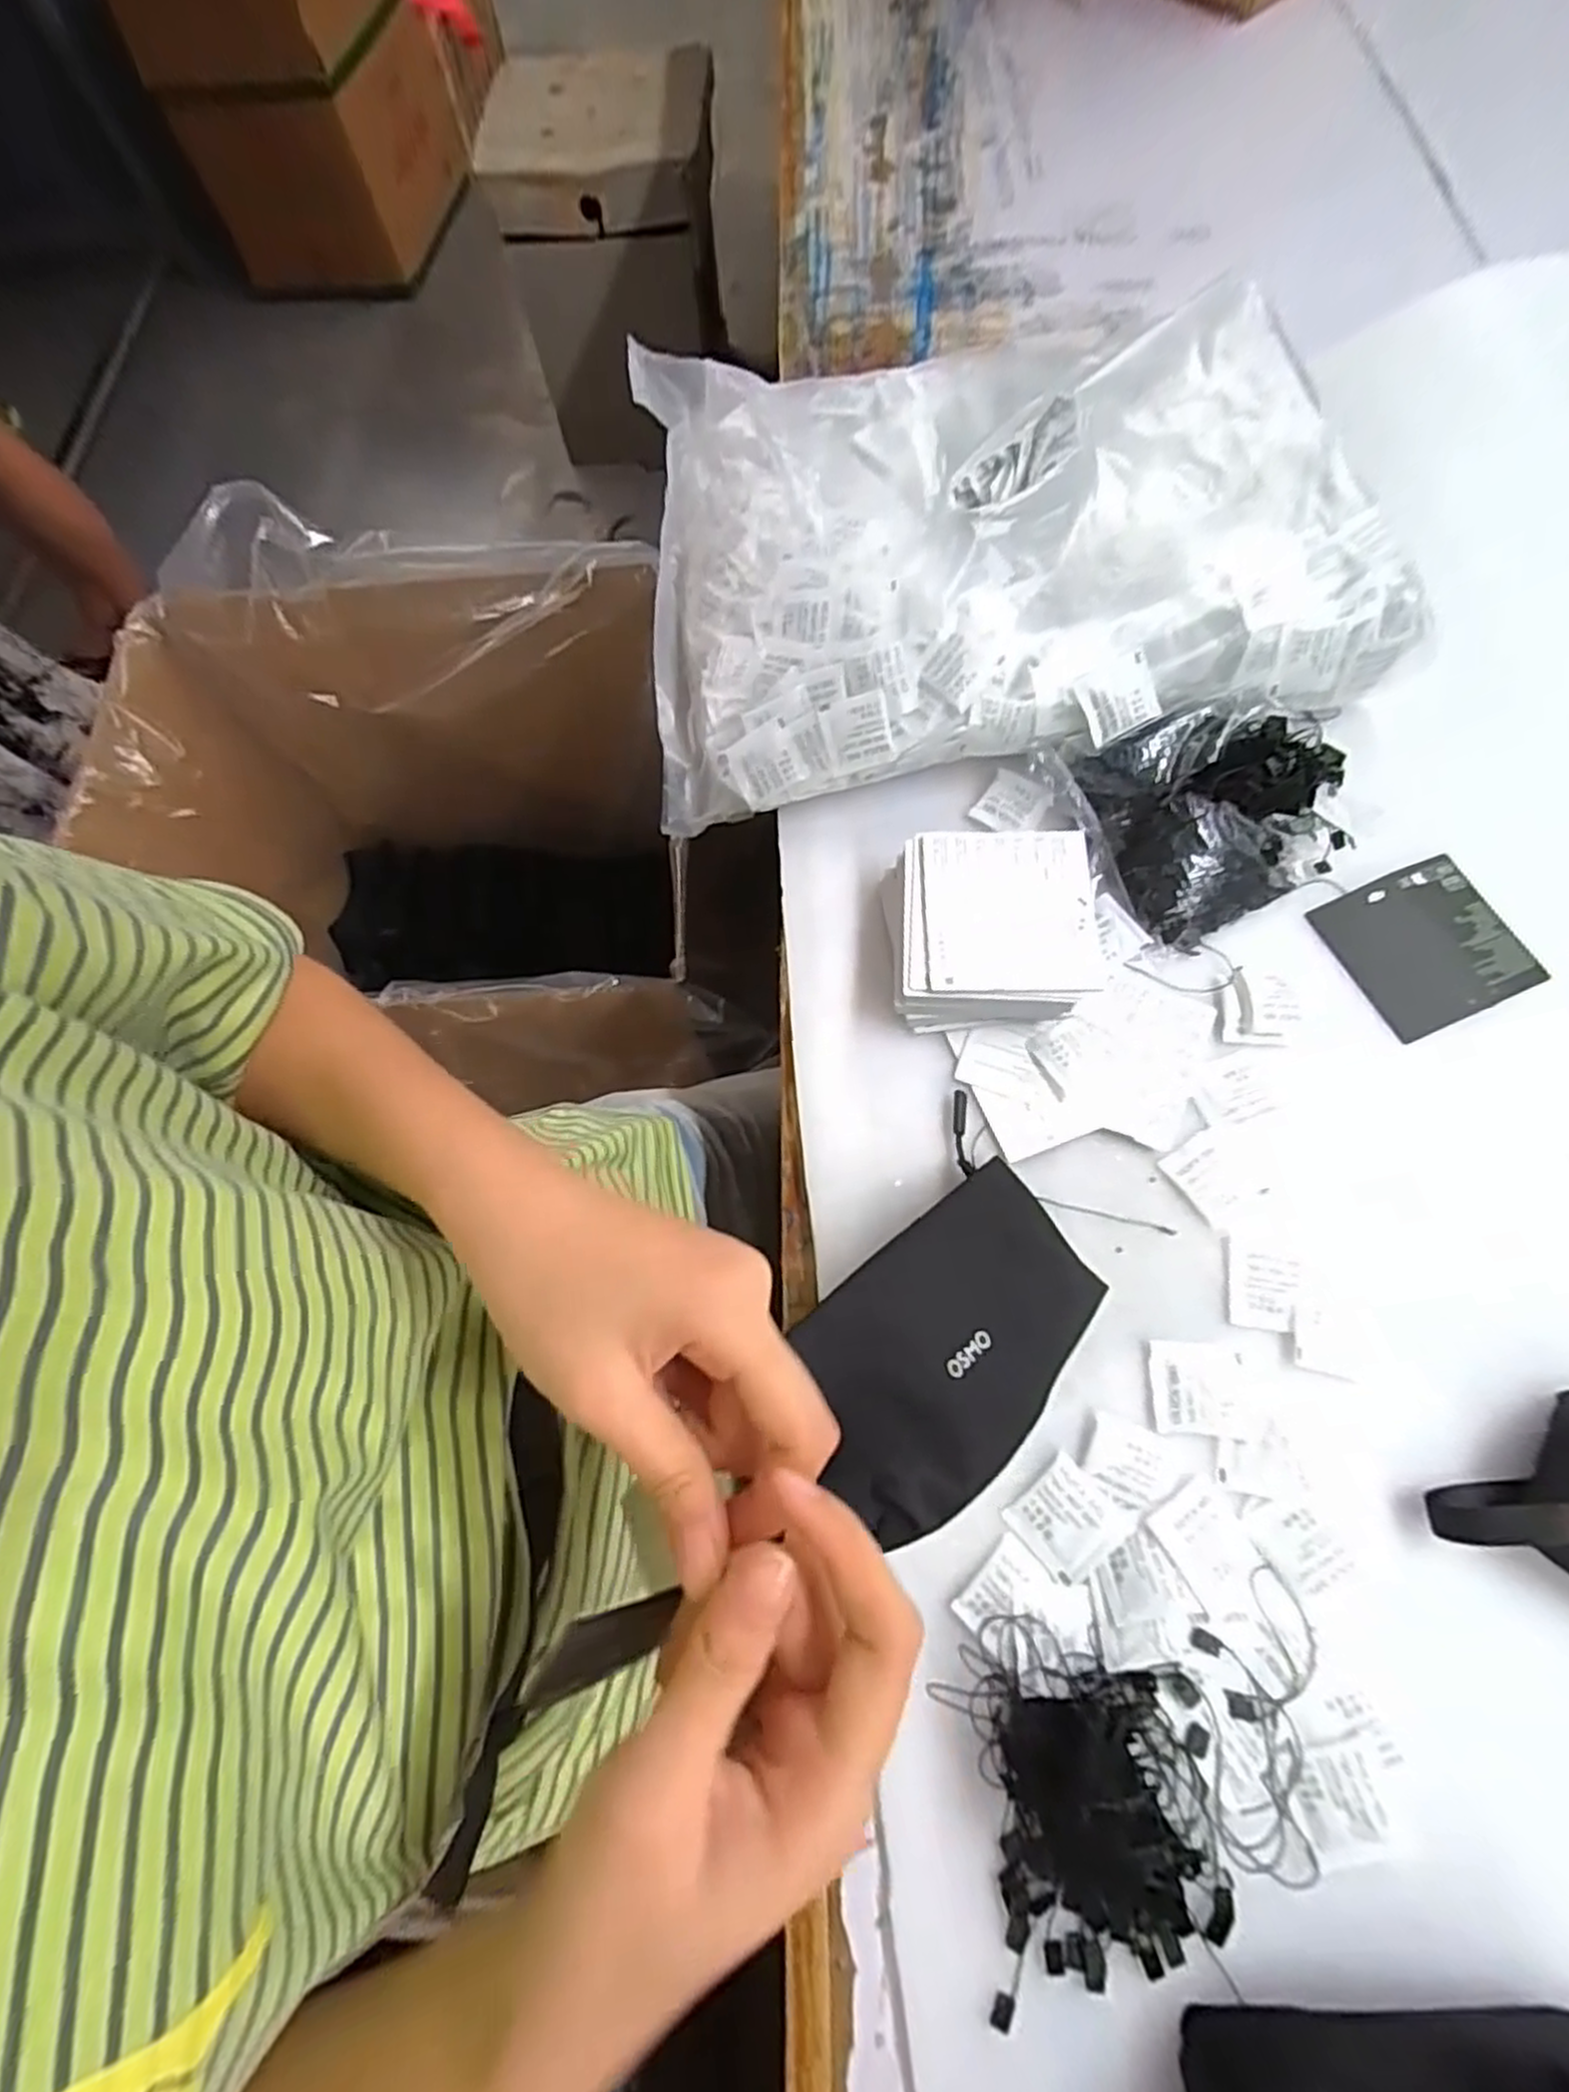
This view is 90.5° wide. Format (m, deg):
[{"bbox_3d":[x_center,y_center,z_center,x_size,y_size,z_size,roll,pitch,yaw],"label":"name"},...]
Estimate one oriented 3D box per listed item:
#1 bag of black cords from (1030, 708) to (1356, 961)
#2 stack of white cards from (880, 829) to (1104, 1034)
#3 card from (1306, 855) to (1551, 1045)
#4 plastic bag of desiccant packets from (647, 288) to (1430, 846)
[{"bbox_3d":[0.245,-0.149,0.456,0.143,0.053,0.144,-30,71,-9],"label":"bag of black cords"},{"bbox_3d":[0.114,-0.067,0.437,0.111,0.037,0.108,-2,69,2],"label":"stack of white cards"},{"bbox_3d":[0.369,-0.060,0.442,0.100,0.004,0.089,-22,70,-6],"label":"card"},{"bbox_3d":[0.129,-0.335,0.506,0.441,0.075,0.341,-5,69,0],"label":"plastic bag of desiccant packets"}]

